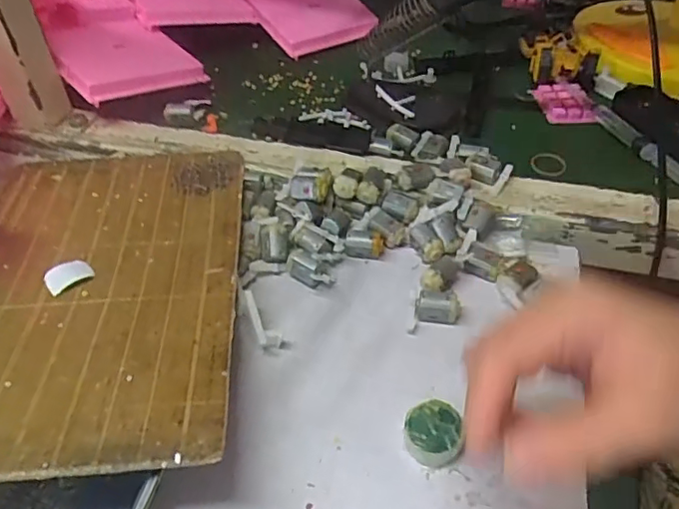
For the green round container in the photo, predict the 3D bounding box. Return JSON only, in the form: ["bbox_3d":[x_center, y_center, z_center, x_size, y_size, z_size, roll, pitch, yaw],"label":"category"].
[{"bbox_3d":[0.053,0.102,0.324,0.032,0.018,0.032,0,47,0],"label":"green round container"}]

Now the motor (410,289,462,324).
[{"bbox_3d":[0.065,0.035,0.384,0.032,0.019,0.018,12,48,11],"label":"motor"}]

